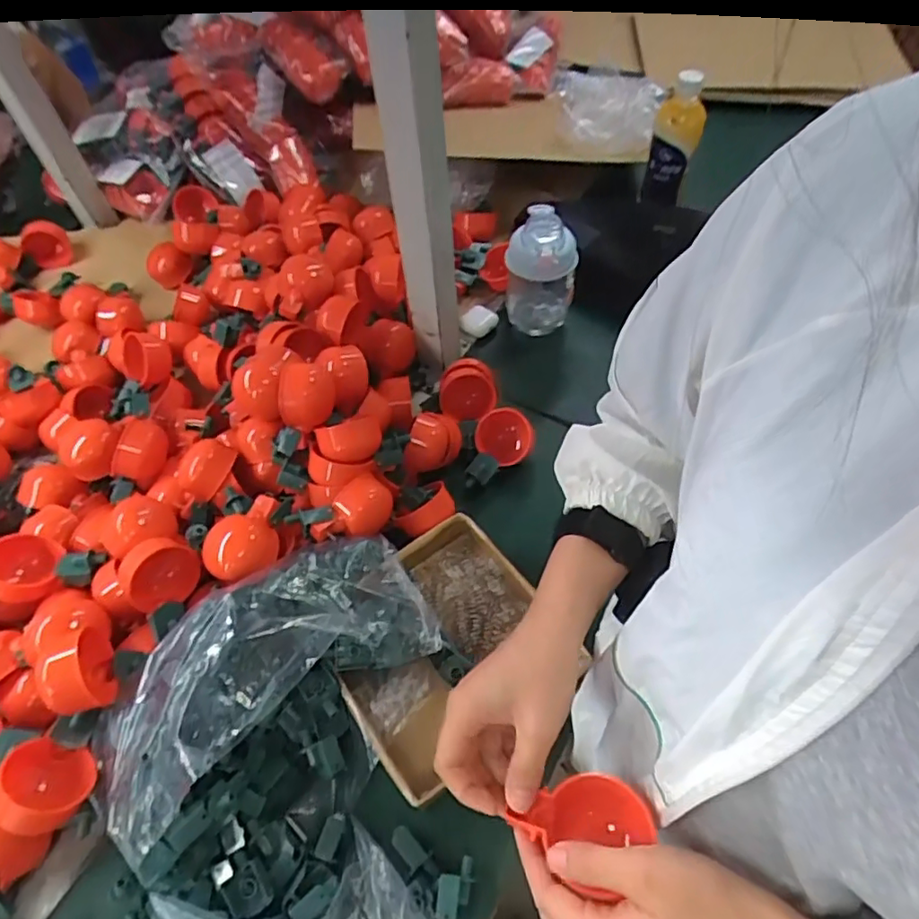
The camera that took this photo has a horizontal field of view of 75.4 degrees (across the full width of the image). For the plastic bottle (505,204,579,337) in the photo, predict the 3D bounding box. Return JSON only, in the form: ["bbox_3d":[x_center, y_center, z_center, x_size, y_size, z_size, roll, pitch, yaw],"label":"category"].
[{"bbox_3d":[0.095,-0.225,0.743,0.068,0.151,0.077,-28,60,-15],"label":"plastic bottle"}]

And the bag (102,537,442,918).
[{"bbox_3d":[-0.121,0.271,0.445,0.251,0.119,0.422,-11,57,-5],"label":"bag"}]

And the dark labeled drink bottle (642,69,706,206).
[{"bbox_3d":[0.278,-0.414,0.761,0.057,0.153,0.065,16,59,12],"label":"dark labeled drink bottle"}]

